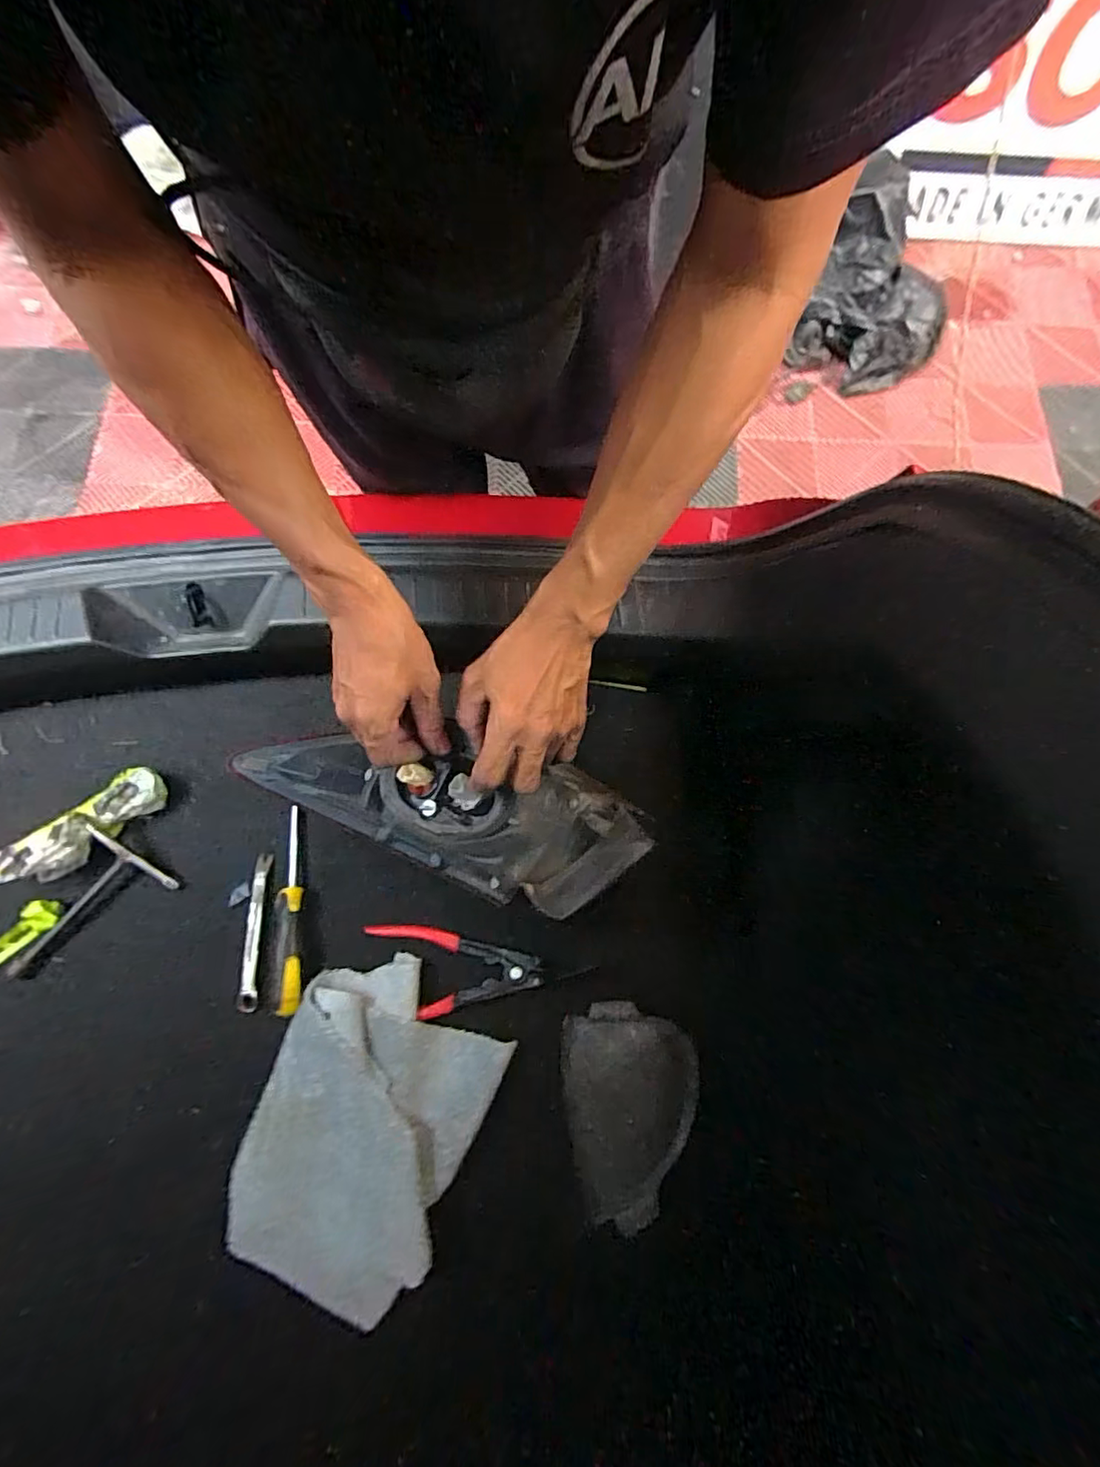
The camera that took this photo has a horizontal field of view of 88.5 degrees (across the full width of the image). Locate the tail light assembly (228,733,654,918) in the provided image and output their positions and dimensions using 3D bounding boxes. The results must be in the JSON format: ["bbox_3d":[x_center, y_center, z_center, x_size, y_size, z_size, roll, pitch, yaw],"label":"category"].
[{"bbox_3d":[-0.096,0.069,0.509,0.355,0.085,0.120,11,75,12],"label":"tail light assembly"}]

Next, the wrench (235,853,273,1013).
[{"bbox_3d":[-0.291,0.195,0.556,0.017,0.007,0.146,-1,75,-1],"label":"wrench"}]

